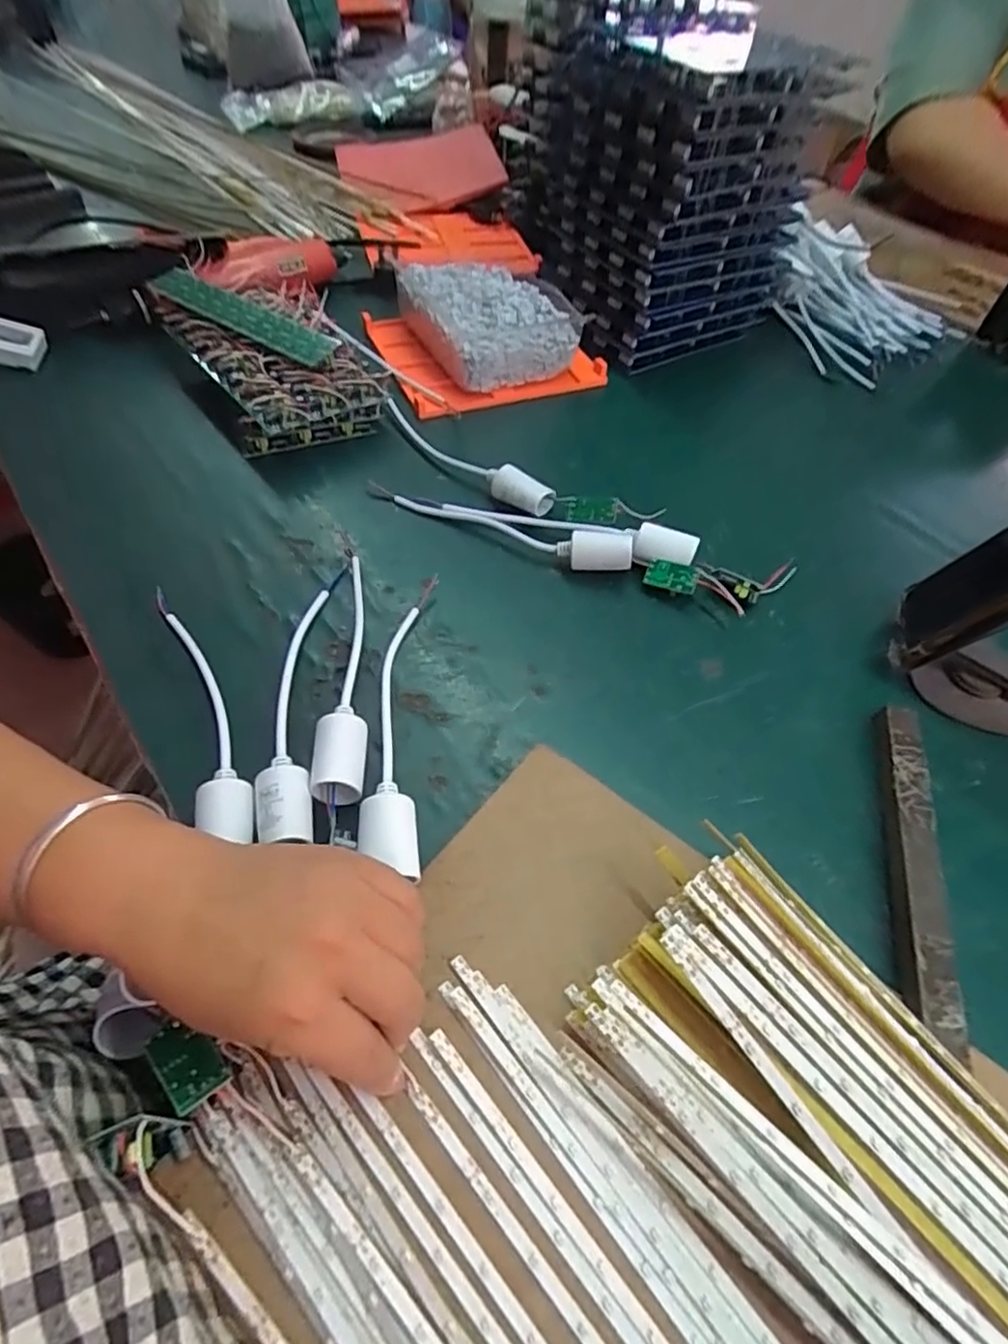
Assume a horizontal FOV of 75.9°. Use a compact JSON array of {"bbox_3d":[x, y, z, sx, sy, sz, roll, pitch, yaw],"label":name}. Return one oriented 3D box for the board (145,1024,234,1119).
[{"bbox_3d":[-0.128,0.157,0.261,0.036,0.004,0.021,32,36,33],"label":"board"}]

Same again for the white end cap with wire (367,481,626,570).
[{"bbox_3d":[-0.005,-0.108,0.469,0.198,0.025,0.025,21,54,10],"label":"white end cap with wire"}]

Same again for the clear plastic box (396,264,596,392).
[{"bbox_3d":[-0.011,-0.342,0.624,0.139,0.049,0.163,-17,56,-17],"label":"clear plastic box"}]

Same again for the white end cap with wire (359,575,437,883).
[{"bbox_3d":[-0.059,0.022,0.378,0.036,0.027,0.205,-2,45,-4],"label":"white end cap with wire"}]

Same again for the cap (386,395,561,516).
[{"bbox_3d":[-0.038,-0.177,0.526,0.179,0.024,0.026,37,58,21],"label":"cap"}]

